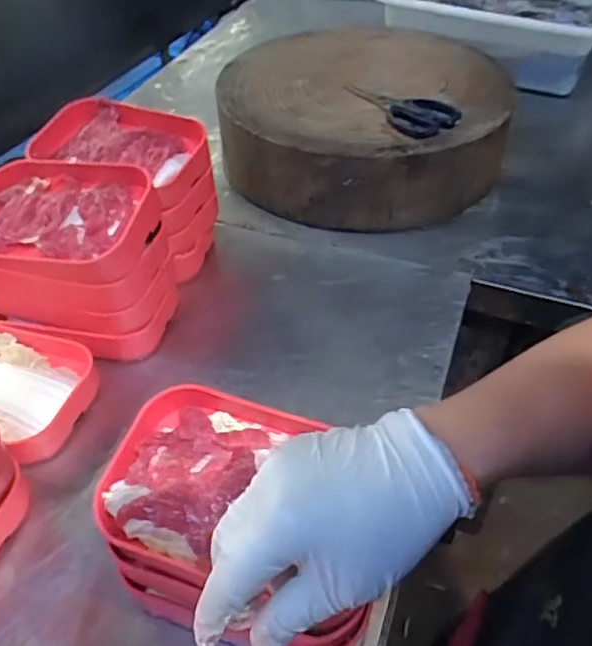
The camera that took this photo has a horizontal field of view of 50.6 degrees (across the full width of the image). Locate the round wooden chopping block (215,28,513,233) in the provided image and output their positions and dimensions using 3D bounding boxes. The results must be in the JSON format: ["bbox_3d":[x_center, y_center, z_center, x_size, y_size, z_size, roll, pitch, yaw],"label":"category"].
[{"bbox_3d":[0.096,-0.288,0.884,0.368,0.138,0.361,-1,44,1],"label":"round wooden chopping block"}]

